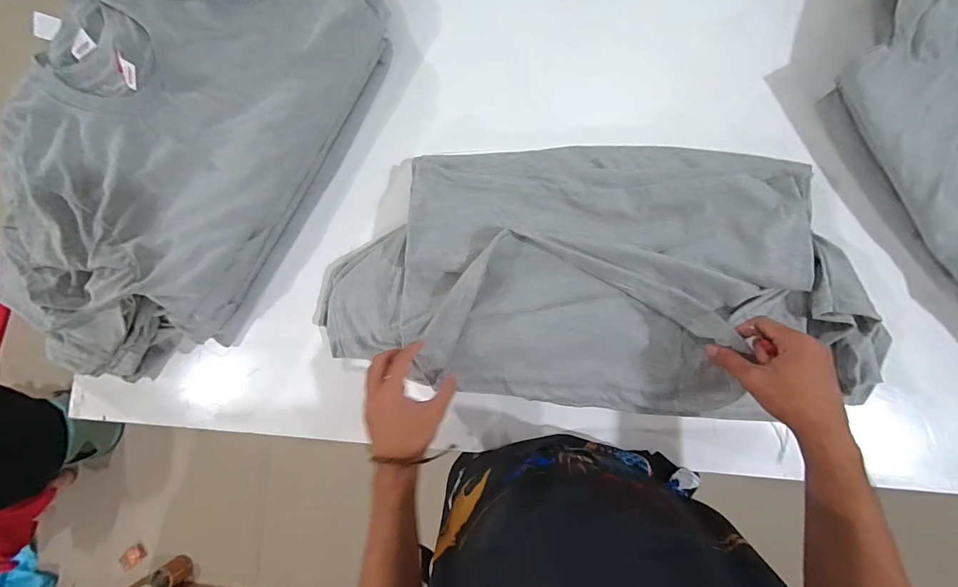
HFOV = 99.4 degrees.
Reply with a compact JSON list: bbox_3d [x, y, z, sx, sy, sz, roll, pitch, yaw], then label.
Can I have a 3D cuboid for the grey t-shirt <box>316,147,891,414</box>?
[{"bbox_3d":[0.126,-0.032,0.527,0.668,0.055,0.335,0,85,7],"label":"grey t-shirt"}]

